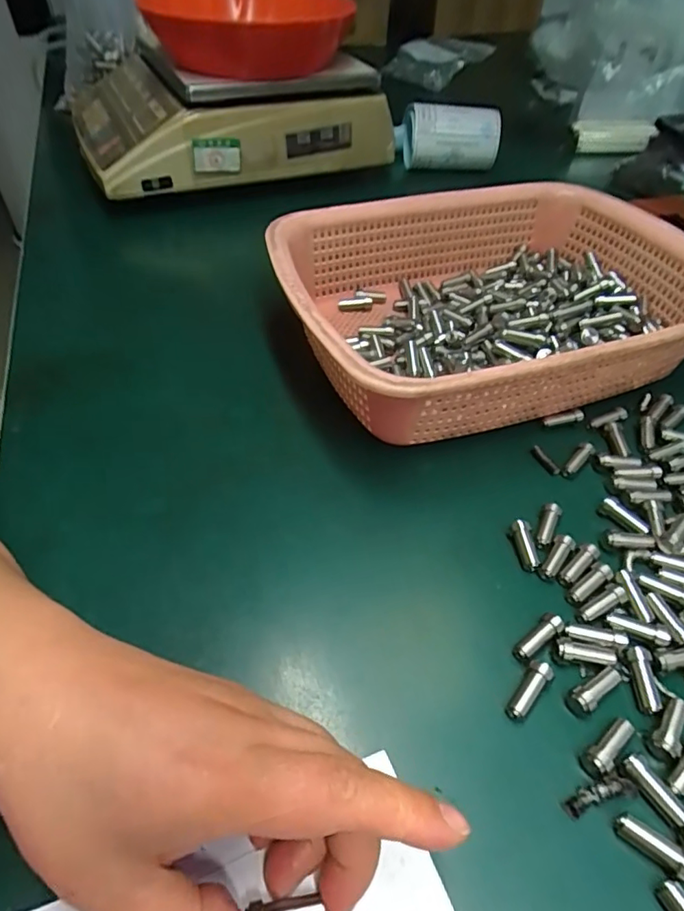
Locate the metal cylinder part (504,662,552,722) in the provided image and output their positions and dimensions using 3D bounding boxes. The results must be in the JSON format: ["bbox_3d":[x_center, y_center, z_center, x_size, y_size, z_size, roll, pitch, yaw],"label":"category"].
[{"bbox_3d":[0.082,0.103,0.234,0.009,0.008,0.027,35,55,27],"label":"metal cylinder part"}]

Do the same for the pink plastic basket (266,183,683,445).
[{"bbox_3d":[0.105,-0.116,0.392,0.298,0.070,0.220,-15,49,-14],"label":"pink plastic basket"}]

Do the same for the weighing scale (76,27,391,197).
[{"bbox_3d":[-0.133,-0.407,0.627,0.336,0.103,0.290,-15,50,-15],"label":"weighing scale"}]

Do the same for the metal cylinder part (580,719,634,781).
[{"bbox_3d":[0.111,0.120,0.220,0.027,0.010,0.010,-25,53,-22],"label":"metal cylinder part"}]

